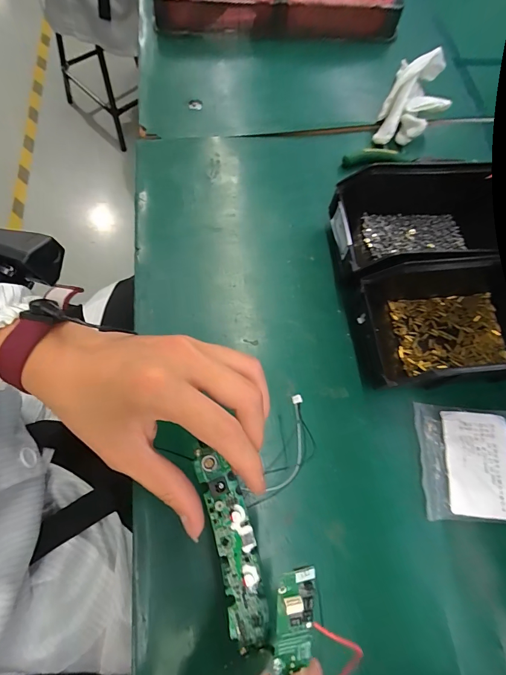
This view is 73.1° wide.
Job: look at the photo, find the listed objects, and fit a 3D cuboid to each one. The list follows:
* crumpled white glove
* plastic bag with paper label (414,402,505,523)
[{"bbox_3d":[0.198,-0.285,0.414,0.068,0.060,0.097,25,72,6],"label":"crumpled white glove"},{"bbox_3d":[0.216,0.111,0.302,0.131,0.020,0.095,2,69,0],"label":"plastic bag with paper label"}]

